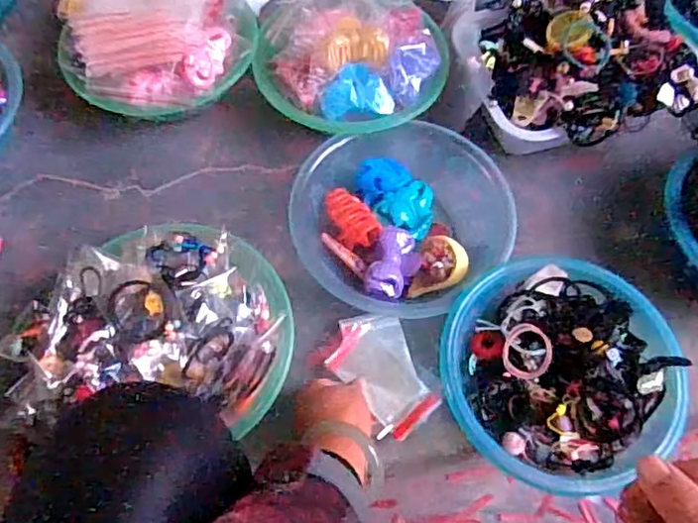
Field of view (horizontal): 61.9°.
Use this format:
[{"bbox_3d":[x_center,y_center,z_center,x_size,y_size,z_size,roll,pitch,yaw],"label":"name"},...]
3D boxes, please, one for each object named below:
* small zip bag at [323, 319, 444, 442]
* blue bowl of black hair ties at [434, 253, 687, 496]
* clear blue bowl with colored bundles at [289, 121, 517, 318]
[{"bbox_3d":[0.033,0.116,0.608,0.084,0.015,0.128,-23,66,-12],"label":"small zip bag"},{"bbox_3d":[0.202,0.105,0.570,0.219,0.066,0.207,0,63,-1],"label":"blue bowl of black hair ties"},{"bbox_3d":[0.057,-0.045,0.662,0.237,0.064,0.217,-12,64,-7],"label":"clear blue bowl with colored bundles"}]

